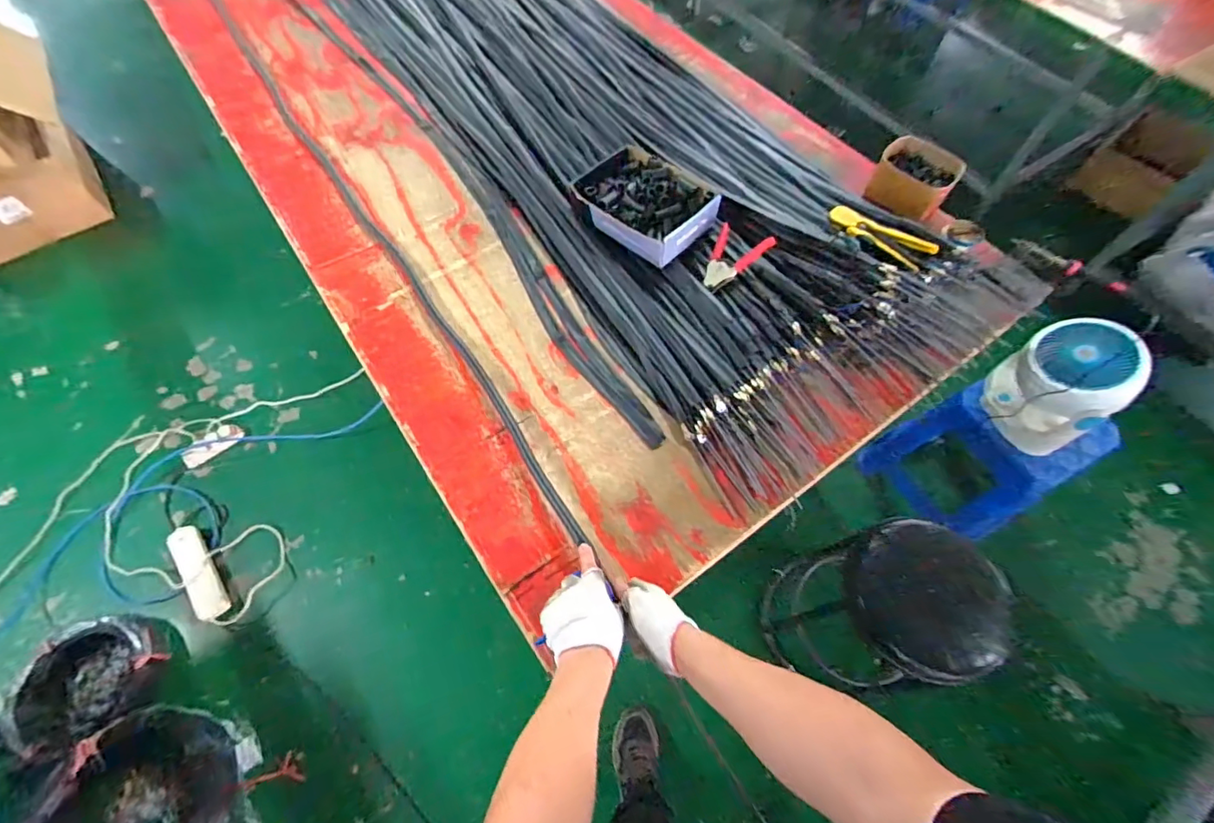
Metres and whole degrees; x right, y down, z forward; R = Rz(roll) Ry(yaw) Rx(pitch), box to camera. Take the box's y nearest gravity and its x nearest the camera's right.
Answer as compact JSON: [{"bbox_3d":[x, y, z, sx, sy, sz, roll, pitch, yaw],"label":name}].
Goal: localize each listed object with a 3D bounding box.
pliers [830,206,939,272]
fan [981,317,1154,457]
[{"bbox_3d":[0.525,-0.344,1.005,0.089,0.028,0.219,-28,51,-15],"label":"pliers"},{"bbox_3d":[0.951,-0.069,1.064,0.200,0.304,0.208,-31,67,-15],"label":"fan"}]

